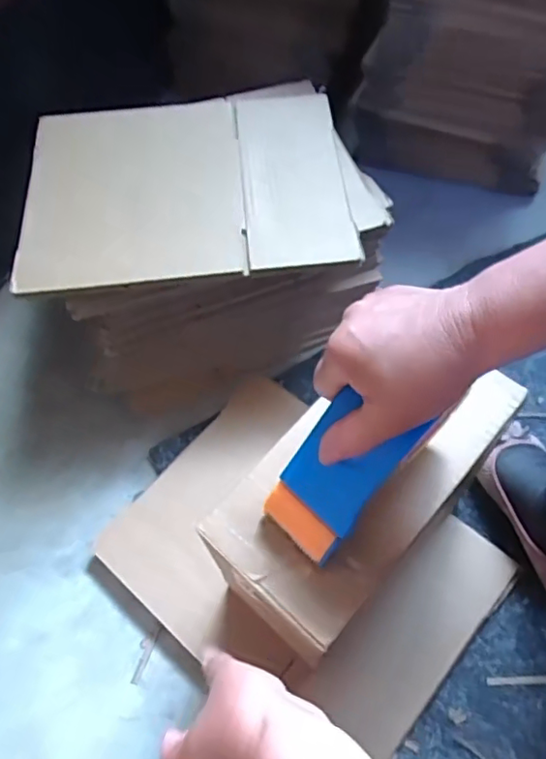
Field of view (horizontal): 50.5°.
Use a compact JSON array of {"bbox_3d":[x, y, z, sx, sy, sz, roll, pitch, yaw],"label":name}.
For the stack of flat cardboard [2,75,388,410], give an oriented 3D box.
[{"bbox_3d":[-0.085,-0.193,0.786,0.431,0.211,0.358,-13,60,-5],"label":"stack of flat cardboard"}]

